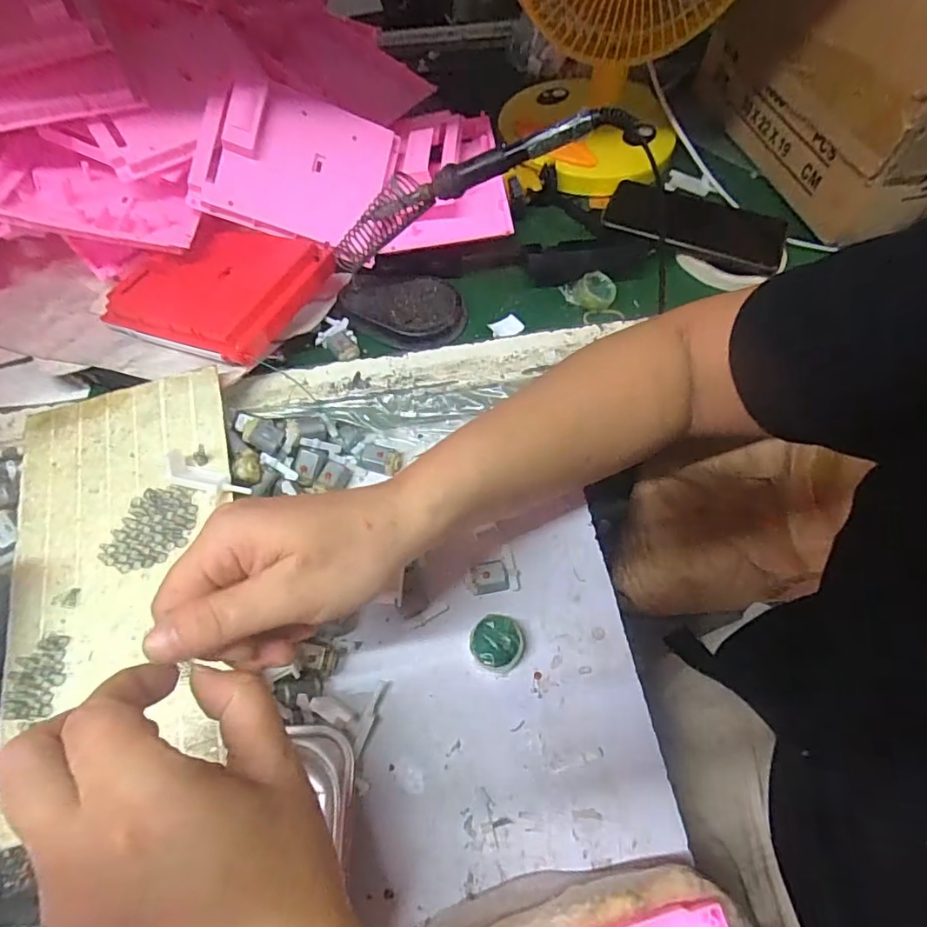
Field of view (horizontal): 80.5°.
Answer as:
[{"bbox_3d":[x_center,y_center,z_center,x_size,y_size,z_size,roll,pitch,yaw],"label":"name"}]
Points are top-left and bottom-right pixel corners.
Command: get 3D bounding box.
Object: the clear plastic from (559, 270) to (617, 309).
[{"bbox_3d":[0.112,-0.156,0.488,0.047,0.023,0.023,18,62,10],"label":"clear plastic"}]

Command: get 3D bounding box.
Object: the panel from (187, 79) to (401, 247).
[{"bbox_3d":[-0.141,-0.256,0.470,0.151,0.025,0.122,13,92,-26],"label":"panel"}]

